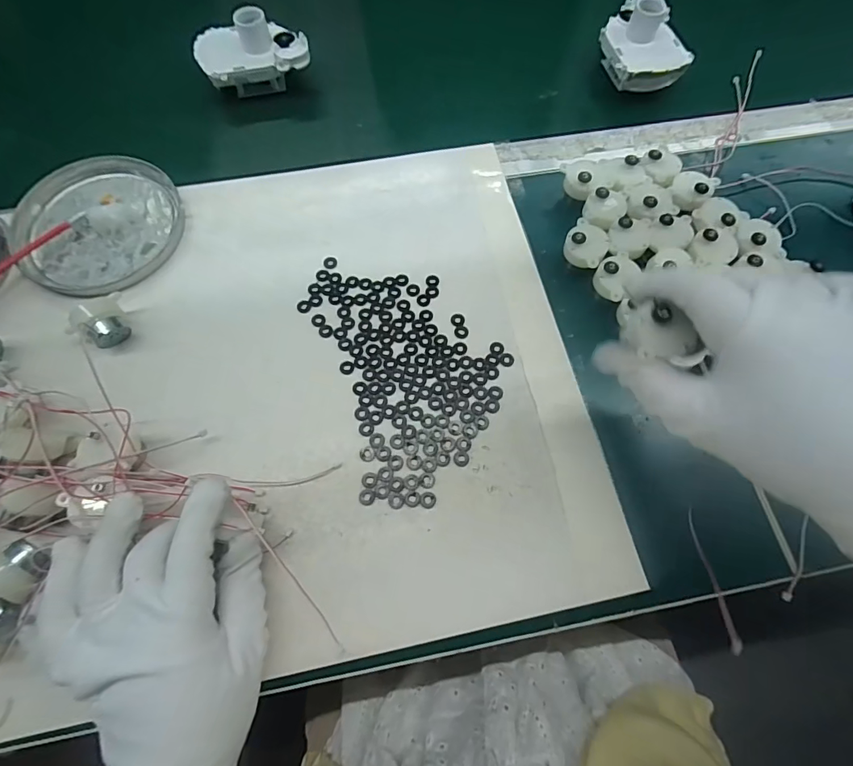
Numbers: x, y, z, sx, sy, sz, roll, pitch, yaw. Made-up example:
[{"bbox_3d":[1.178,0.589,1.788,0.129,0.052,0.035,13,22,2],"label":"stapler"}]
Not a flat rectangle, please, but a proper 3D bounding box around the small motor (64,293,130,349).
[{"bbox_3d":[-0.233,-0.045,0.317,0.029,0.035,0.039,35,73,13],"label":"small motor"}]

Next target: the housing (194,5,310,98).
[{"bbox_3d":[-0.163,-0.313,0.419,0.100,0.057,0.066,-10,69,-4],"label":"housing"}]

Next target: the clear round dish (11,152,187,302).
[{"bbox_3d":[-0.267,-0.132,0.364,0.126,0.020,0.127,0,69,0],"label":"clear round dish"}]

